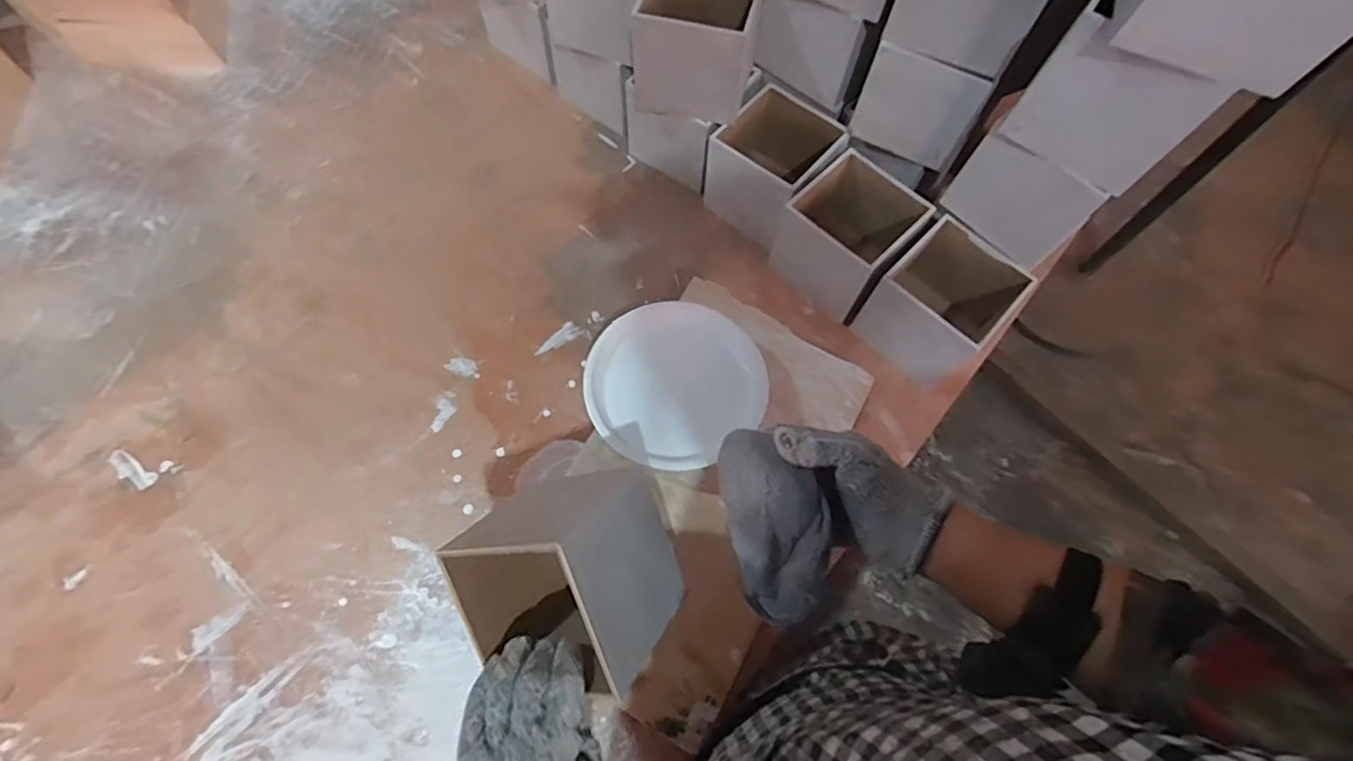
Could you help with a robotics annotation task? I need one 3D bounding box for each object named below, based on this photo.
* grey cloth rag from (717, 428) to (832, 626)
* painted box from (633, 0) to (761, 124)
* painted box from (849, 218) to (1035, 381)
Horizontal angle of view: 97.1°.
[{"bbox_3d":[0.068,0.094,0.410,0.061,0.038,0.127,-11,68,-7],"label":"grey cloth rag"},{"bbox_3d":[0.023,-0.354,0.623,0.112,0.111,0.118,15,66,4],"label":"painted box"},{"bbox_3d":[0.265,-0.076,0.615,0.116,0.103,0.114,-39,74,-17],"label":"painted box"}]

